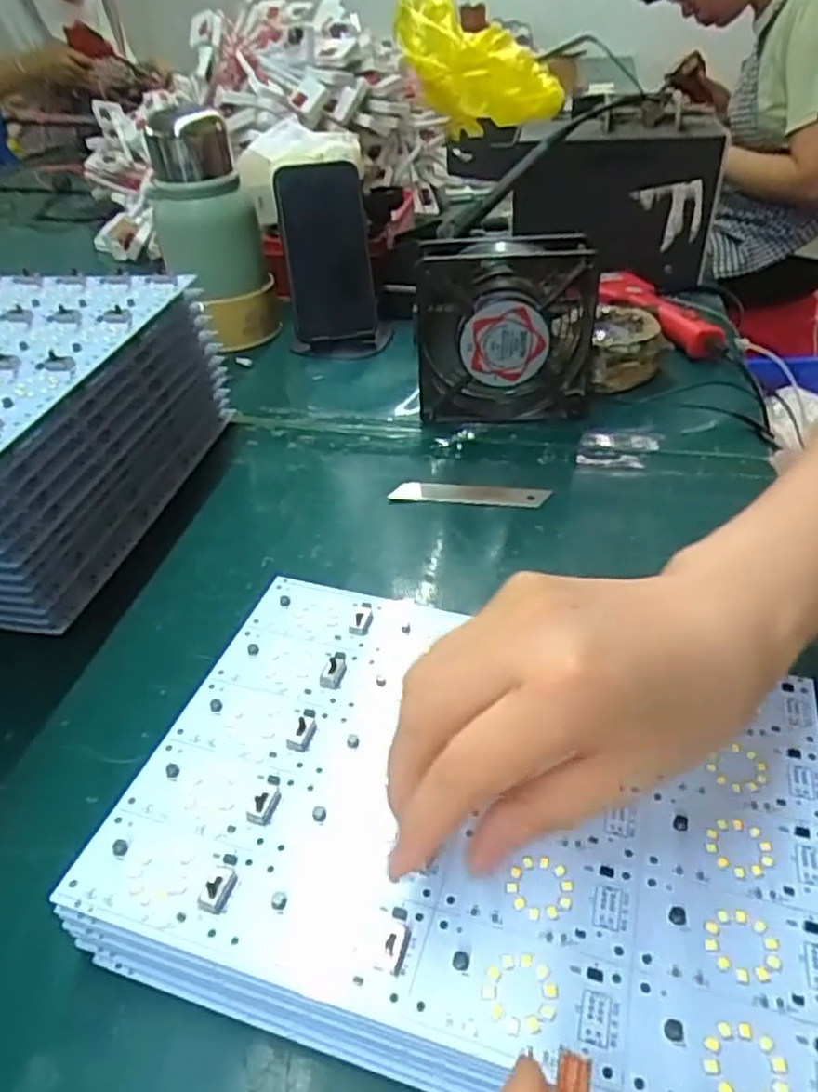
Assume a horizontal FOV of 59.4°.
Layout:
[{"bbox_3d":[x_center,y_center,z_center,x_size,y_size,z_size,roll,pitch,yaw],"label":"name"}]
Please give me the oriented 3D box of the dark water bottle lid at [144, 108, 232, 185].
[{"bbox_3d":[-0.179,-0.324,0.586,0.061,0.058,0.067,-14,39,-13],"label":"dark water bottle lid"}]

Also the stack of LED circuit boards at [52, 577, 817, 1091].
[{"bbox_3d":[0.022,0.099,0.264,0.239,0.029,0.170,9,40,15],"label":"stack of LED circuit boards"}]

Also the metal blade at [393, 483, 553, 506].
[{"bbox_3d":[0.039,-0.034,0.461,0.099,0.004,0.018,3,39,8],"label":"metal blade"}]

